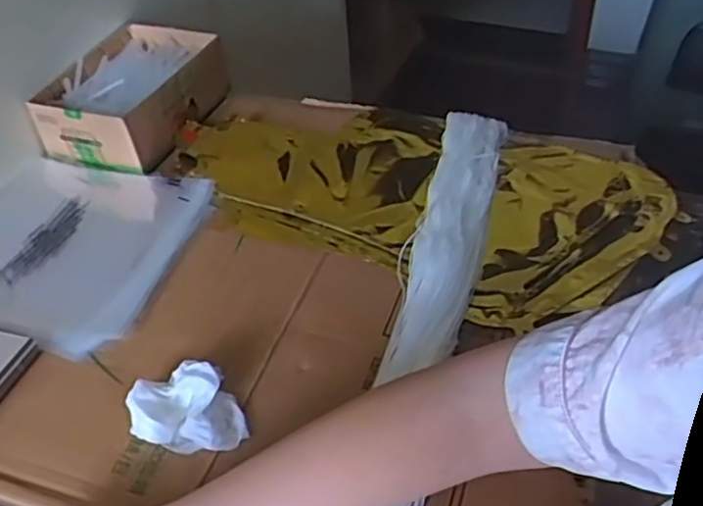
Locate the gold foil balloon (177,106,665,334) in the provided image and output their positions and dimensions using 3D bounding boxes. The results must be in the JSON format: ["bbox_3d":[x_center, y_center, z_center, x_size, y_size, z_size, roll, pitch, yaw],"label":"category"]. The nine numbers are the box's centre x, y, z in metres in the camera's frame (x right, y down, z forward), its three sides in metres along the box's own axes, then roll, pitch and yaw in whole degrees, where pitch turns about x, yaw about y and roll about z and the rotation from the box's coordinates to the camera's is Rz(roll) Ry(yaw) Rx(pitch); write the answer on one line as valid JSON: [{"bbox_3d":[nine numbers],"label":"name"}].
[{"bbox_3d":[0.049,-0.048,0.693,0.481,0.054,0.268,13,45,13],"label":"gold foil balloon"}]

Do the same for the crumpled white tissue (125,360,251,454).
[{"bbox_3d":[-0.115,0.112,0.500,0.071,0.029,0.064,-19,46,-15],"label":"crumpled white tissue"}]

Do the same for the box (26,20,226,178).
[{"bbox_3d":[-0.232,-0.173,0.779,0.125,0.067,0.190,12,47,16],"label":"box"}]

